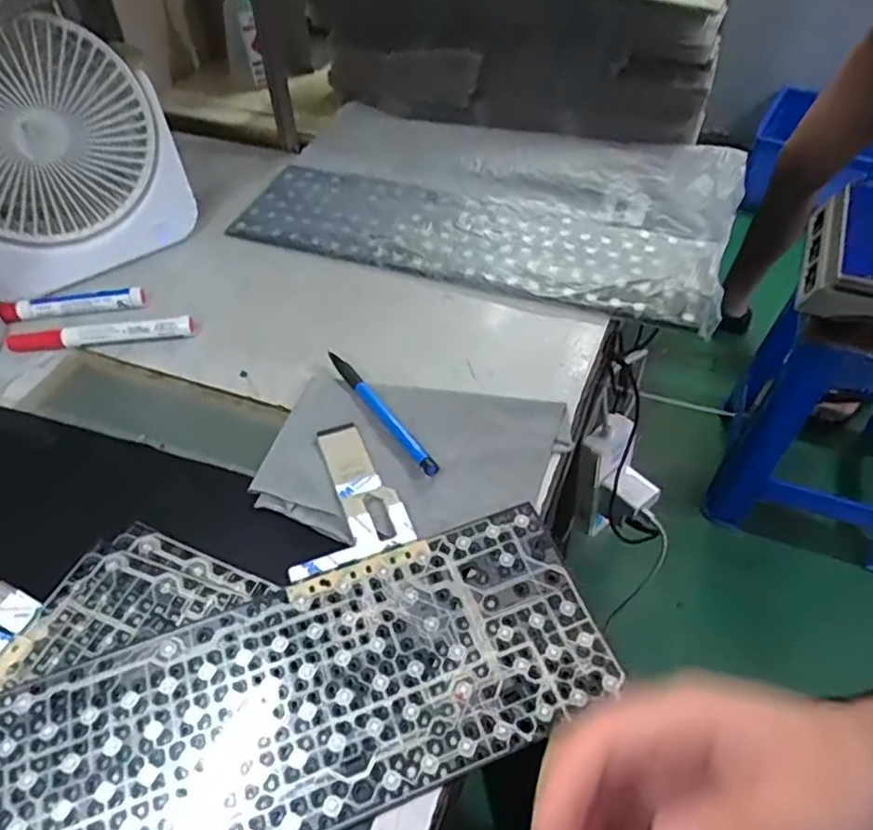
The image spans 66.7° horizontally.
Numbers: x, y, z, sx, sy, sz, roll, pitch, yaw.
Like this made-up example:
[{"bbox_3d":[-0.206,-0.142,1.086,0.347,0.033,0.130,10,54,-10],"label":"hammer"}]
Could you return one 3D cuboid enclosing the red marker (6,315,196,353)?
[{"bbox_3d":[-0.264,-0.062,0.521,0.145,0.019,0.016,-6,48,-2],"label":"red marker"}]

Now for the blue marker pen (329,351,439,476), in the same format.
[{"bbox_3d":[-0.040,-0.006,0.450,0.011,0.006,0.134,-28,52,-20],"label":"blue marker pen"}]

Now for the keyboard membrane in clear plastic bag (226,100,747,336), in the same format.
[{"bbox_3d":[0.050,-0.206,0.604,0.418,0.021,0.228,12,50,14],"label":"keyboard membrane in clear plastic bag"}]

